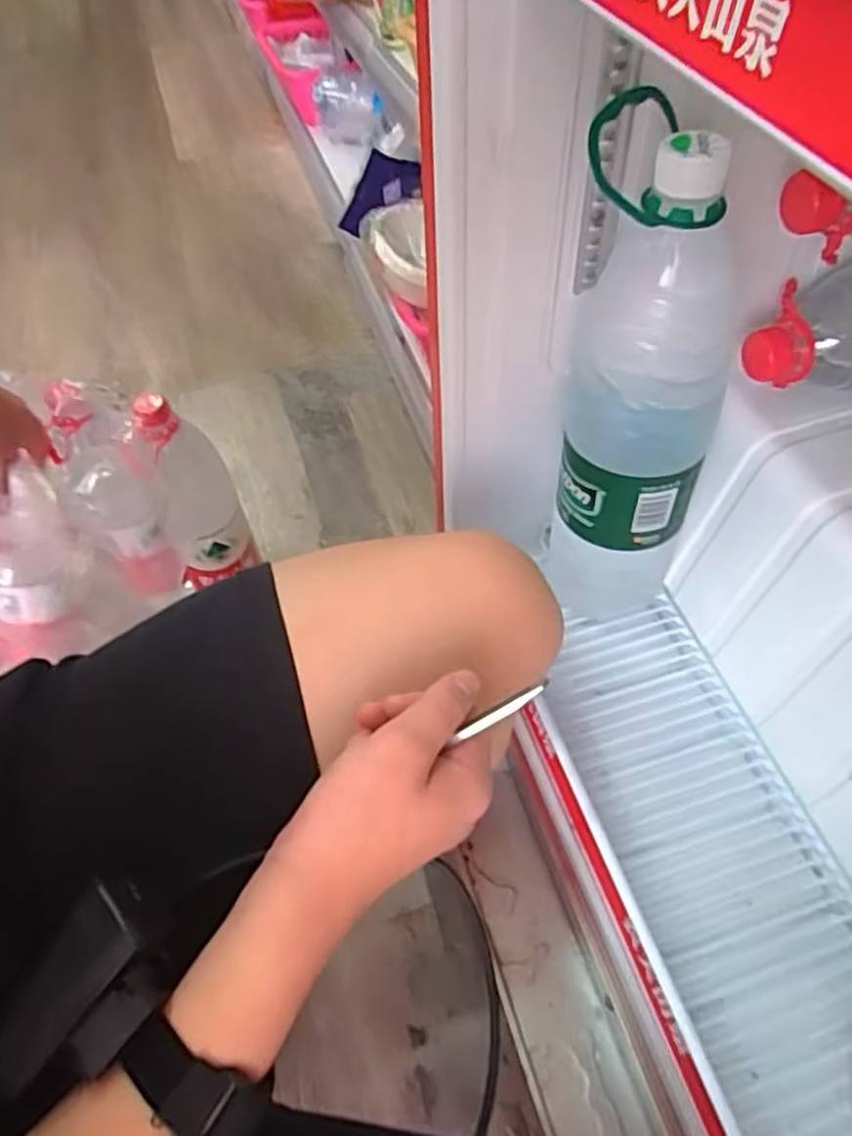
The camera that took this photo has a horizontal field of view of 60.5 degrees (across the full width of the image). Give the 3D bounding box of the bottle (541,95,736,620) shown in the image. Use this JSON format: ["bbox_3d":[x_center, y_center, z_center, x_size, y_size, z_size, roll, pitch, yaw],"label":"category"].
[{"bbox_3d":[0.128,-0.090,0.451,0.093,0.326,0.086,15,55,14],"label":"bottle"}]

